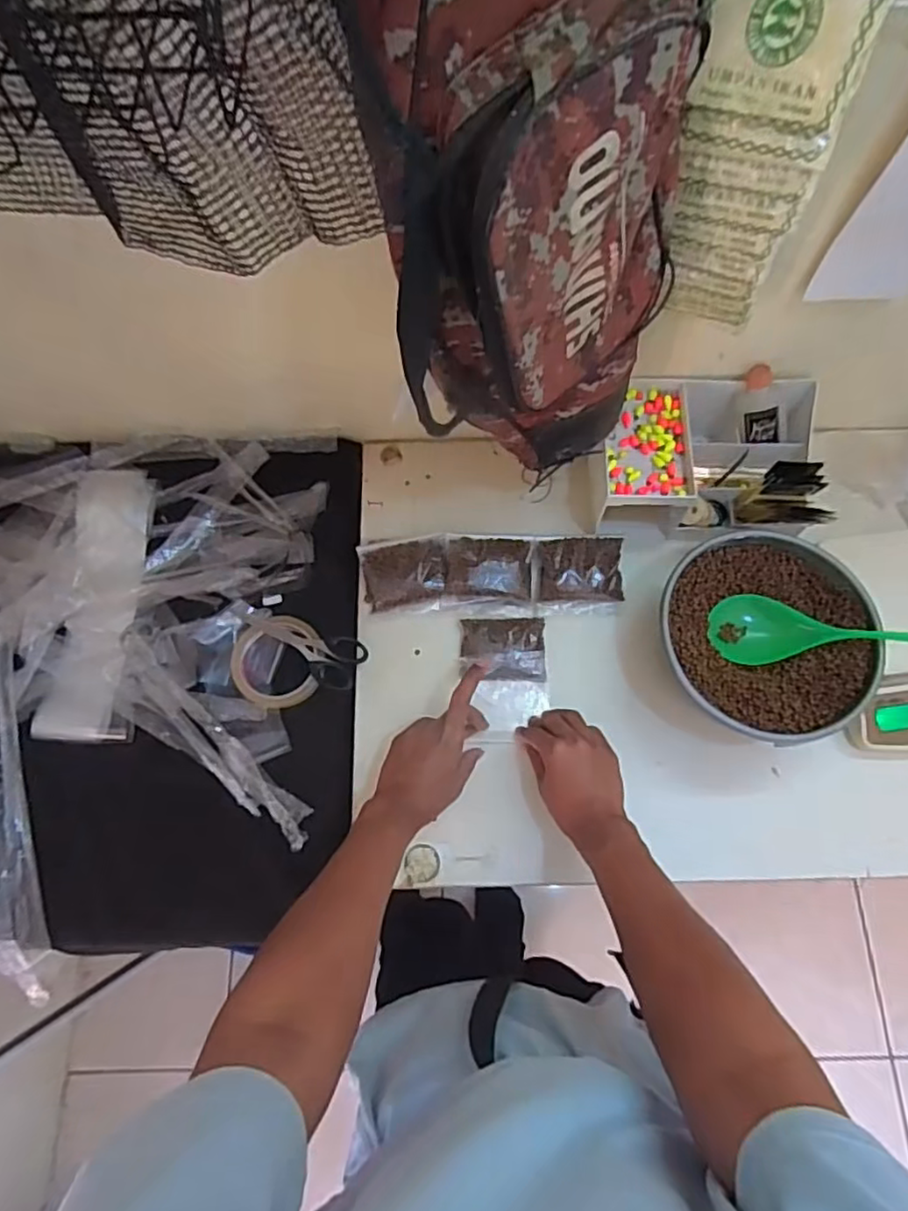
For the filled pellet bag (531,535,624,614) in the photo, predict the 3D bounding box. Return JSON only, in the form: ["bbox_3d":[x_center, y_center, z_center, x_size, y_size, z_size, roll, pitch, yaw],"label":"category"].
[{"bbox_3d":[0.133,-0.034,0.701,0.096,0.026,0.080,3,70,2],"label":"filled pellet bag"}]

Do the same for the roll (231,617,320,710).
[{"bbox_3d":[-0.186,0.059,0.684,0.087,0.016,0.094,0,70,1],"label":"roll"}]

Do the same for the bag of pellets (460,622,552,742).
[{"bbox_3d":[0.054,0.076,0.679,0.087,0.023,0.127,-2,70,0],"label":"bag of pellets"}]

